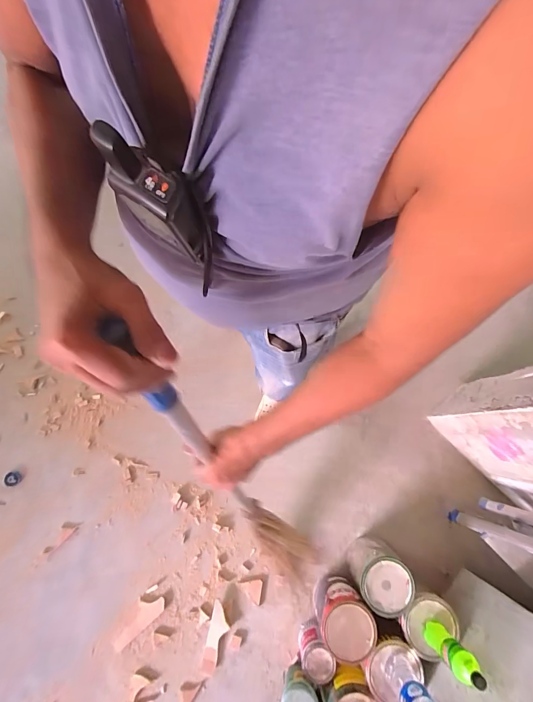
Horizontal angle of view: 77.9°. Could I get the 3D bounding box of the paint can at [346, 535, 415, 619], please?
[{"bbox_3d":[0.369,0.733,1.099,0.165,0.198,0.173,12,76,3],"label":"paint can"}]

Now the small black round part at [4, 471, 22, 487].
[{"bbox_3d":[-0.957,0.480,1.241,0.051,0.014,0.053,0,76,0],"label":"small black round part"}]

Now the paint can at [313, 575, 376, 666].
[{"bbox_3d":[0.243,0.849,1.063,0.157,0.202,0.167,0,76,0],"label":"paint can"}]

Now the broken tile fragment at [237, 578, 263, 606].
[{"bbox_3d":[-0.041,0.844,1.179,0.063,0.007,0.098,-42,80,-10],"label":"broken tile fragment"}]

